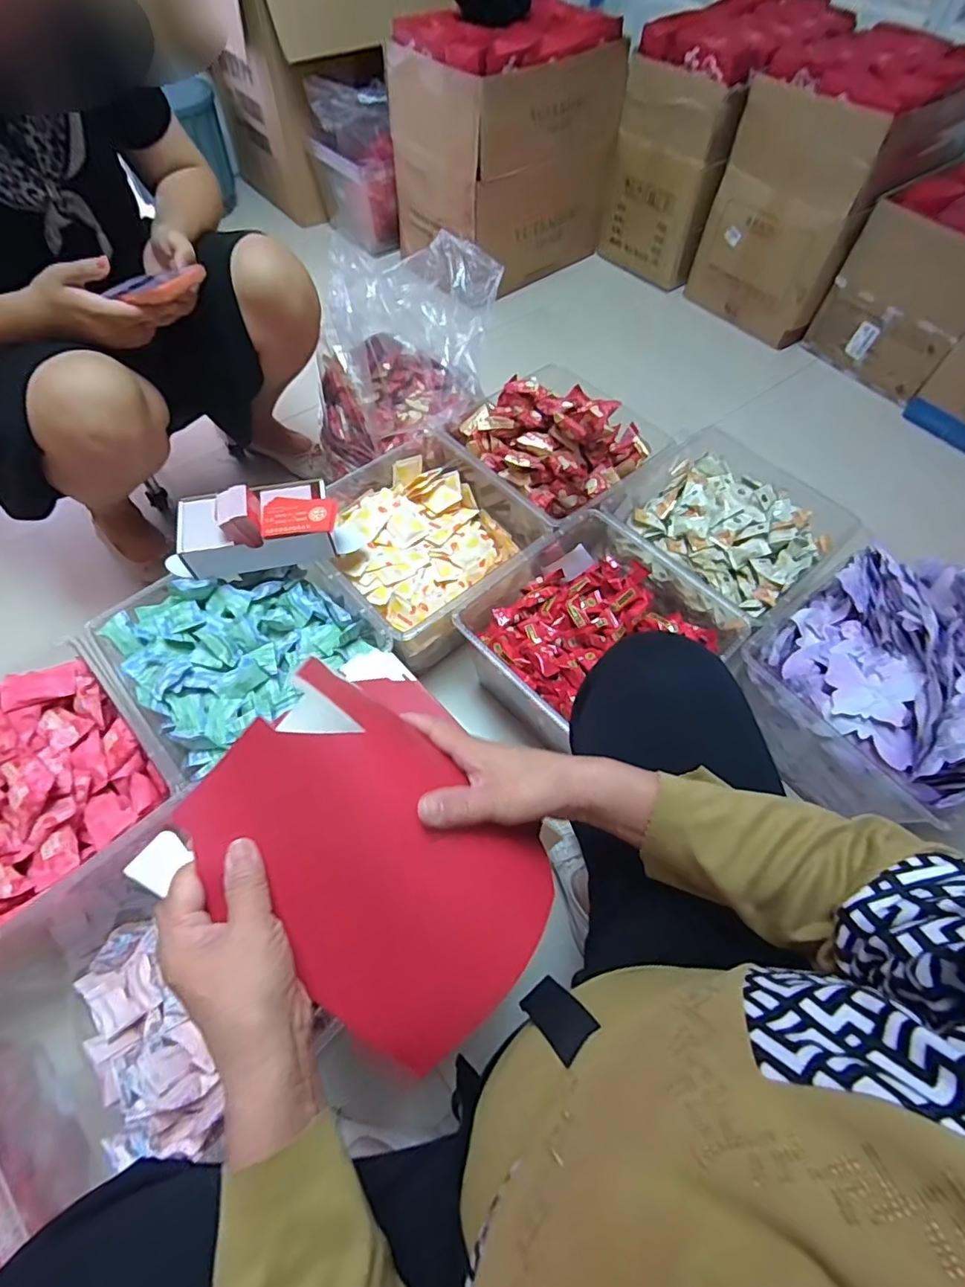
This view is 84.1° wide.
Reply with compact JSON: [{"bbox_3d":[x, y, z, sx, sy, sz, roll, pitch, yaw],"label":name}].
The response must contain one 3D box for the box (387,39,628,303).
[{"bbox_3d":[0.061,-1.243,1.392,0.487,0.427,0.315,-35,67,-20],"label":"box"}]

